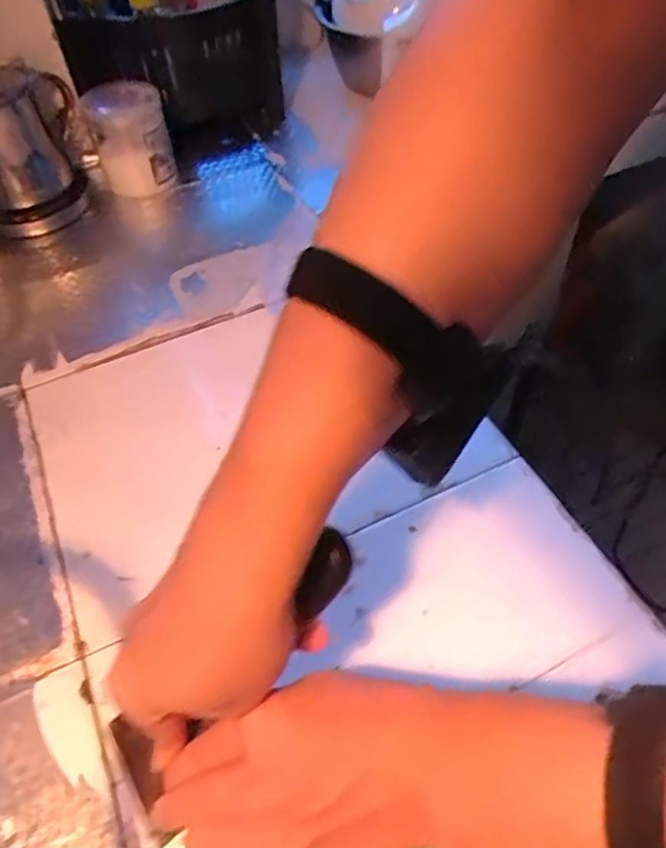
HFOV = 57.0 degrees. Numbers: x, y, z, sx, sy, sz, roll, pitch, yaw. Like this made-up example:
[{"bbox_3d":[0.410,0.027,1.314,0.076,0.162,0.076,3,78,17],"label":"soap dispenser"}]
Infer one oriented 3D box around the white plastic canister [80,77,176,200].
[{"bbox_3d":[-0.228,-0.321,0.695,0.081,0.101,0.096,-18,53,-12],"label":"white plastic canister"}]

